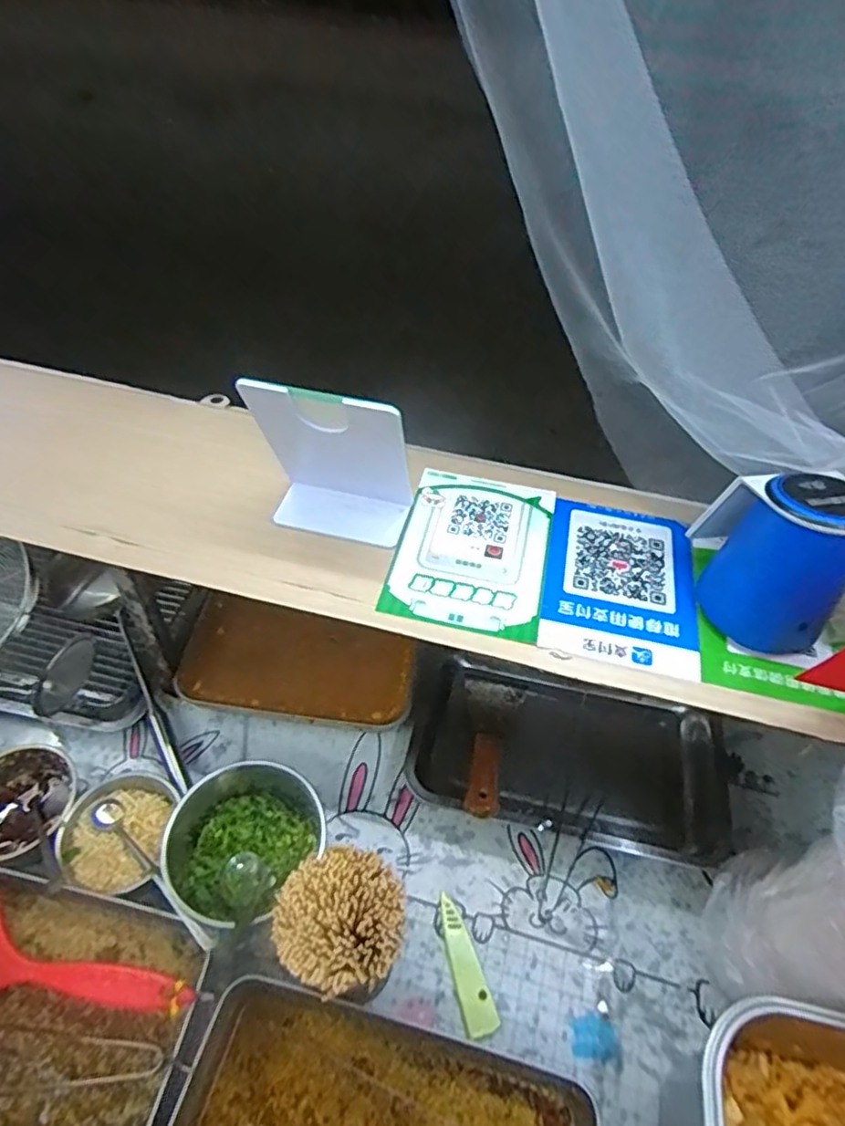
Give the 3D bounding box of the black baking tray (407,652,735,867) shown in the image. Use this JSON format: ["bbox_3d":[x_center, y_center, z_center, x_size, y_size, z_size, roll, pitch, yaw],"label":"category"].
[{"bbox_3d":[0.153,0.201,0.662,0.307,0.060,0.182,11,47,7],"label":"black baking tray"}]

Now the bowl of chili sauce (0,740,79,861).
[{"bbox_3d":[-0.379,0.232,0.595,0.108,0.047,0.104,2,47,-2],"label":"bowl of chili sauce"}]

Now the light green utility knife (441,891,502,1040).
[{"bbox_3d":[0.035,0.350,0.551,0.026,0.005,0.106,-12,49,-15],"label":"light green utility knife"}]

